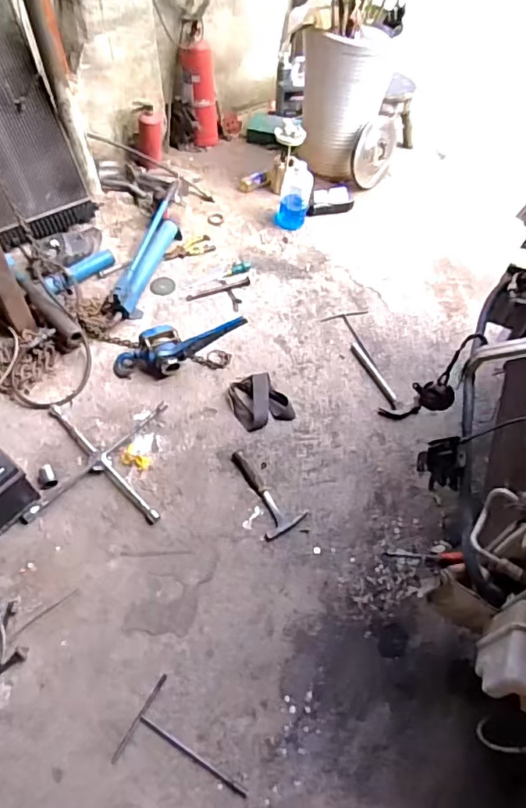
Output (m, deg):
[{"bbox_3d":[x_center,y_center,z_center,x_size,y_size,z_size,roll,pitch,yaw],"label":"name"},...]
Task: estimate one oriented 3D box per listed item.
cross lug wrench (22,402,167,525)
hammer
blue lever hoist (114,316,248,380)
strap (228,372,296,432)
[{"bbox_3d":[-0.486,0.168,1.615,0.377,0.034,0.377,0,57,-1],"label":"cross lug wrench"},{"bbox_3d":[-0.007,0.257,1.594,0.130,0.028,0.282,-31,62,-19],"label":"hammer"},{"bbox_3d":[-0.272,-0.188,1.768,0.434,0.160,0.152,-4,57,-3],"label":"blue lever hoist"},{"bbox_3d":[-0.017,-0.011,1.748,0.165,0.058,0.206,-27,61,-17],"label":"strap"}]

